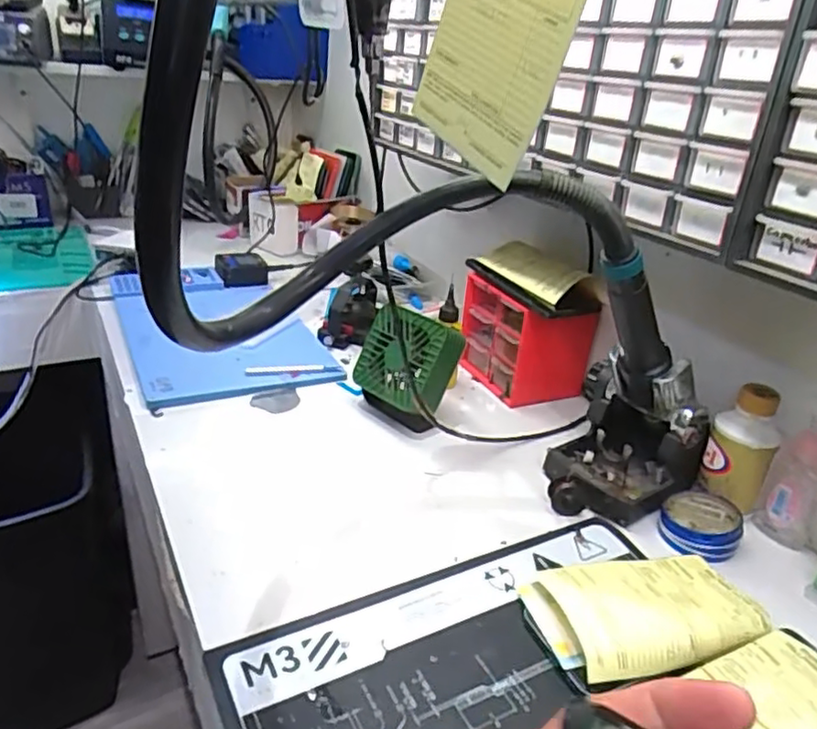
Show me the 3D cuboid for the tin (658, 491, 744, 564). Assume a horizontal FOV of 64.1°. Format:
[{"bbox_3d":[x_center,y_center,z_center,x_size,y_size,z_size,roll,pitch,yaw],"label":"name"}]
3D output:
[{"bbox_3d":[0.244,0.135,0.547,0.061,0.022,0.065,0,28,0],"label":"tin"}]

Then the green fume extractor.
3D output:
[{"bbox_3d":[-0.003,0.001,0.675,0.098,0.107,0.059,23,32,34],"label":"green fume extractor"}]

